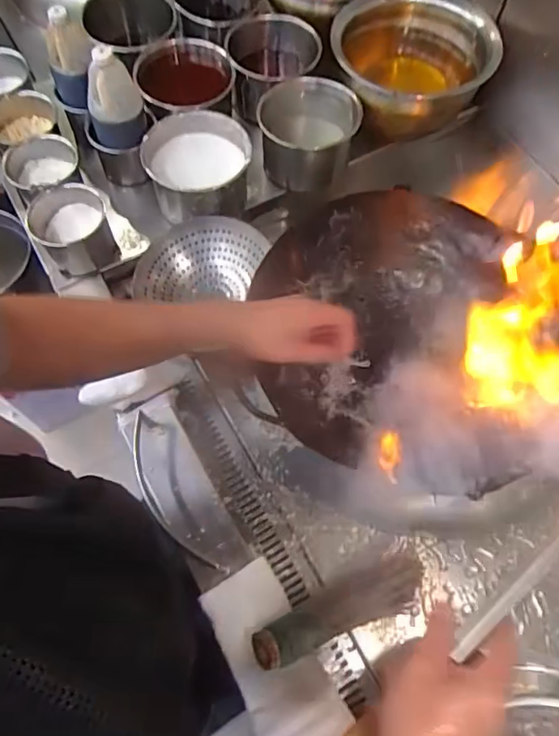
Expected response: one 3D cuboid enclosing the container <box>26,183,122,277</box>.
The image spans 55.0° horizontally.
[{"bbox_3d":[-0.337,-0.224,0.871,0.120,0.081,0.127,-18,67,-10],"label":"container"}]

